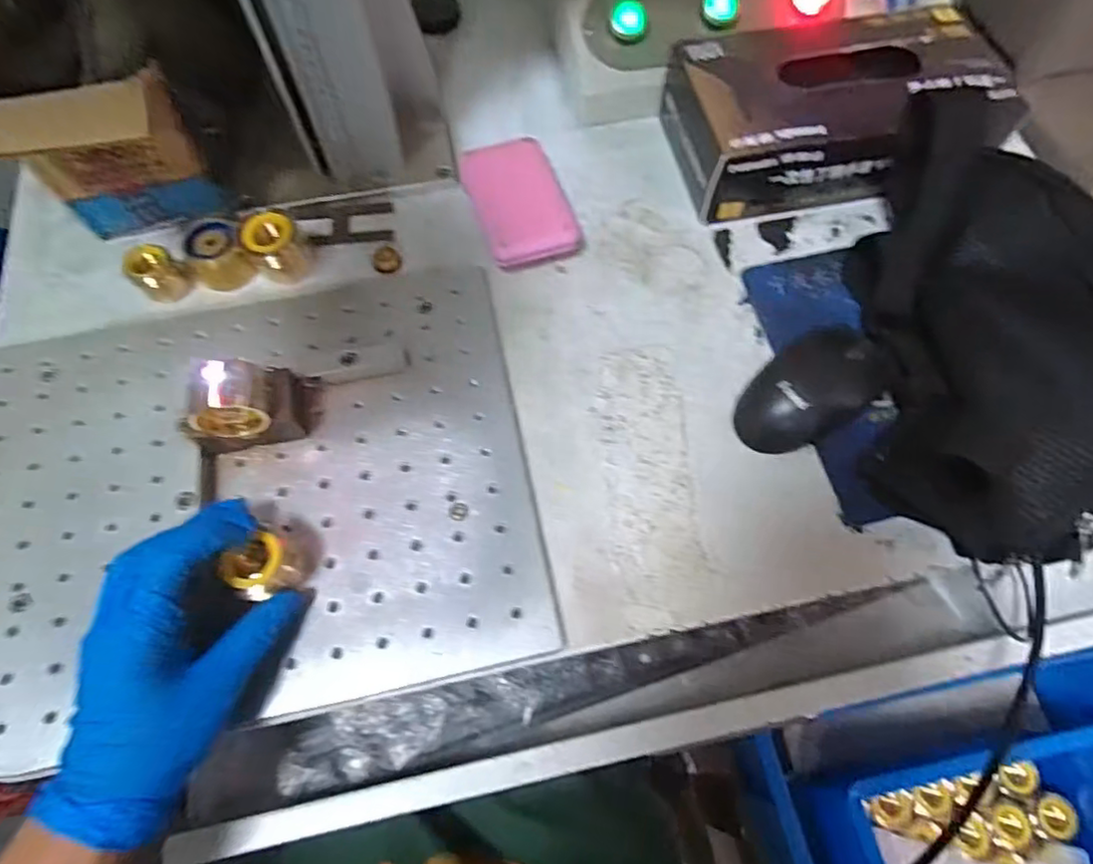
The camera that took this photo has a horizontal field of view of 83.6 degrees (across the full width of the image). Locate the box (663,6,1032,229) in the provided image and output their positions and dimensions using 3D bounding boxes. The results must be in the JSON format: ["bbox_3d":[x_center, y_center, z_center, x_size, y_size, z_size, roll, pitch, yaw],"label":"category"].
[{"bbox_3d":[0.215,-0.241,0.463,0.231,0.075,0.126,-7,66,-3],"label":"box"}]

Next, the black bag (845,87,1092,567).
[{"bbox_3d":[0.285,-0.068,0.373,0.157,0.096,0.280,2,66,2],"label":"black bag"}]

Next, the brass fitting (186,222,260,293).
[{"bbox_3d":[-0.232,-0.124,0.432,0.036,0.028,0.044,-39,71,-15],"label":"brass fitting"}]

